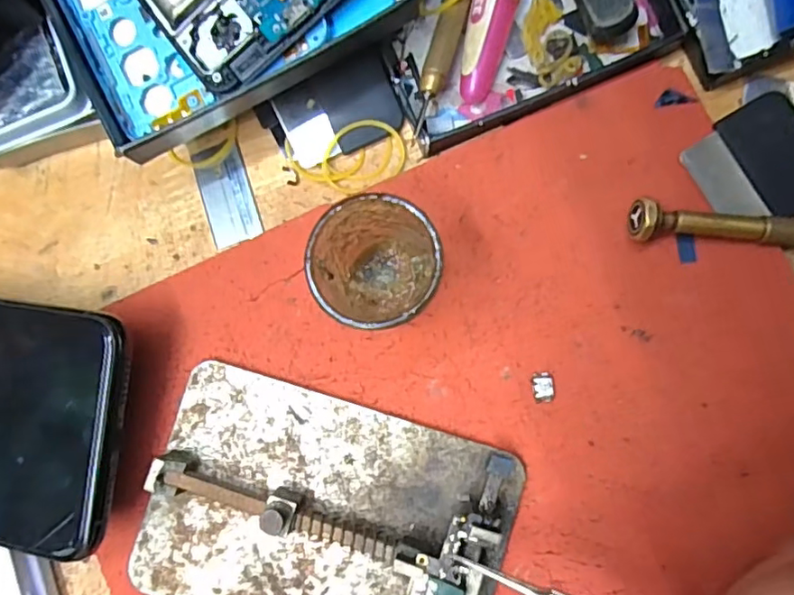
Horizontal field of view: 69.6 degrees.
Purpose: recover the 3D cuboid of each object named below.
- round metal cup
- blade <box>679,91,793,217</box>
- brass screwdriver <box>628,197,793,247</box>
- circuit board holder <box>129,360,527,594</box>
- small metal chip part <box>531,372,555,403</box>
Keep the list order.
[{"bbox_3d":[-0.006,-0.012,0.177,0.035,0.049,0.037,-15,83,2],"label":"round metal cup"},{"bbox_3d":[0.123,-0.044,0.193,0.041,0.004,0.039,-34,83,0],"label":"blade"},{"bbox_3d":[0.136,-0.023,0.186,0.117,0.011,0.014,3,84,4],"label":"brass screwdriver"},{"bbox_3d":[-0.024,0.075,0.184,0.116,0.018,0.079,16,85,5],"label":"circuit board holder"},{"bbox_3d":[0.049,0.030,0.191,0.008,0.004,0.010,-8,84,3],"label":"small metal chip part"}]

